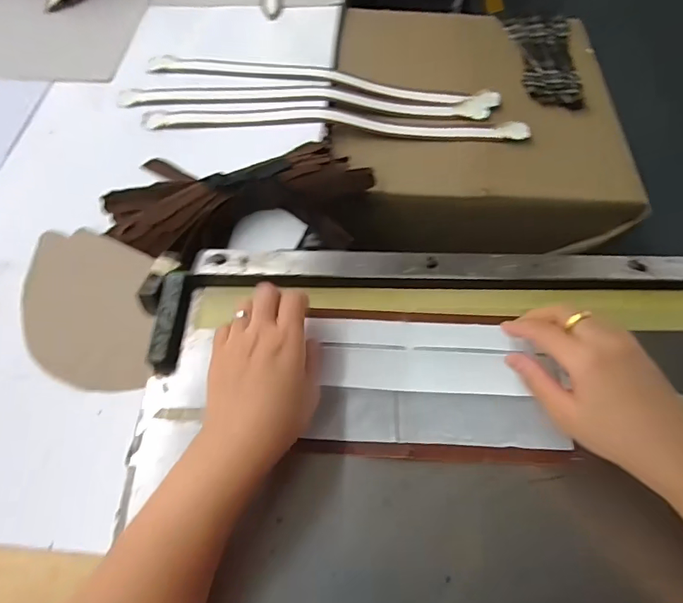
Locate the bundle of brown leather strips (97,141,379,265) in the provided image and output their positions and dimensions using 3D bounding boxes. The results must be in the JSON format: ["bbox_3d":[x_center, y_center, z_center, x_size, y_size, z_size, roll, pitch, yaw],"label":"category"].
[{"bbox_3d":[-0.131,-0.134,0.579,0.348,0.053,0.200,-4,59,-4],"label":"bundle of brown leather strips"}]

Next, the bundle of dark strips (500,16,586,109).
[{"bbox_3d":[0.350,-0.421,0.783,0.112,0.014,0.254,7,59,2],"label":"bundle of dark strips"}]

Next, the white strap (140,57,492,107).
[{"bbox_3d":[-0.029,-0.357,0.735,0.551,0.017,0.061,7,59,2],"label":"white strap"}]

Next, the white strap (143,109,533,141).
[{"bbox_3d":[-0.005,-0.267,0.686,0.564,0.013,0.050,1,59,-1],"label":"white strap"}]

